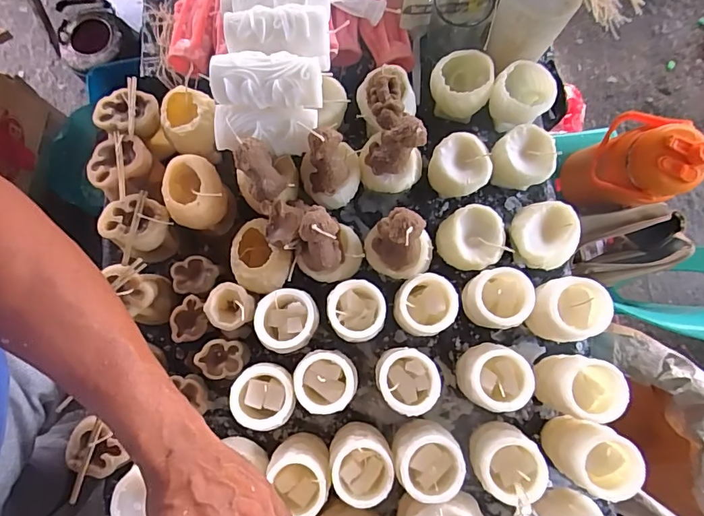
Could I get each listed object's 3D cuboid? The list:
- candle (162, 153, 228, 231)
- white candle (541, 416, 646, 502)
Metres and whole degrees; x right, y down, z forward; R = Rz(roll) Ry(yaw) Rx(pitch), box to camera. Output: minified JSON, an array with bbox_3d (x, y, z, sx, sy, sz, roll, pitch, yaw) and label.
[{"bbox_3d":[-0.179,-0.073,0.523,0.063,0.060,0.069,0,78,1],"label":"candle"},{"bbox_3d":[0.243,0.205,0.472,0.071,0.105,0.059,27,80,6],"label":"white candle"}]

